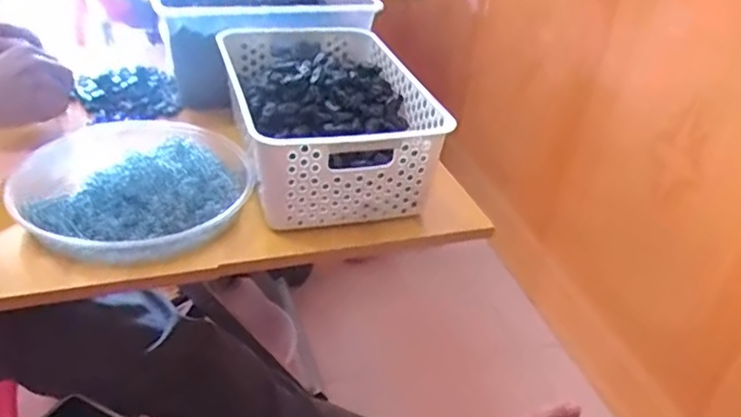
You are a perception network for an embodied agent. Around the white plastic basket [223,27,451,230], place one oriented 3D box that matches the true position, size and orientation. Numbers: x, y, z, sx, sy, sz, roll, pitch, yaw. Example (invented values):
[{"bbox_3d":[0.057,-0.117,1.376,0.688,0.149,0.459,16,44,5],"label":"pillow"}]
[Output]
[{"bbox_3d":[-0.058,-0.110,0.733,0.206,0.107,0.306,-6,35,-17],"label":"white plastic basket"}]

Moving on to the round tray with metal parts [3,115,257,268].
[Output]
[{"bbox_3d":[-0.247,-0.038,0.651,0.226,0.079,0.231,4,33,-2],"label":"round tray with metal parts"}]

